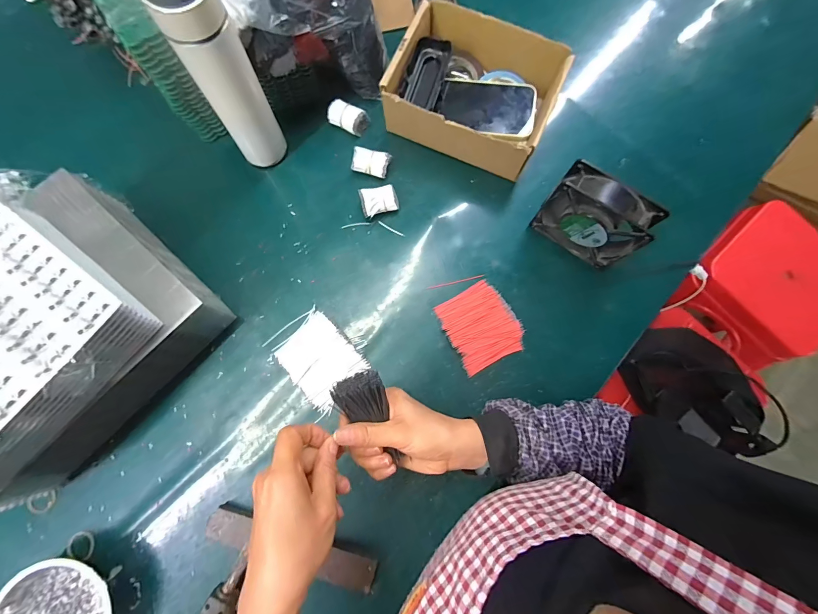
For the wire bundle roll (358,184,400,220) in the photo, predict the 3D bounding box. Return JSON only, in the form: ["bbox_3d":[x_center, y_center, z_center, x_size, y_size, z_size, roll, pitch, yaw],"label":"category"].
[{"bbox_3d":[-0.042,-0.149,0.494,0.052,0.030,0.037,-16,79,-5],"label":"wire bundle roll"}]

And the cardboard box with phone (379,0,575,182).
[{"bbox_3d":[0.092,-0.307,0.498,0.214,0.088,0.175,24,79,3],"label":"cardboard box with phone"}]

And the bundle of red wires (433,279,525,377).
[{"bbox_3d":[0.098,0.025,0.471,0.092,0.018,0.104,-26,80,-6],"label":"bundle of red wires"}]

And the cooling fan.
[{"bbox_3d":[0.233,-0.111,0.443,0.122,0.115,0.043,37,80,6],"label":"cooling fan"}]

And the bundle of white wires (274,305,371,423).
[{"bbox_3d":[-0.116,0.071,0.457,0.088,0.016,0.108,-43,83,-9],"label":"bundle of white wires"}]

